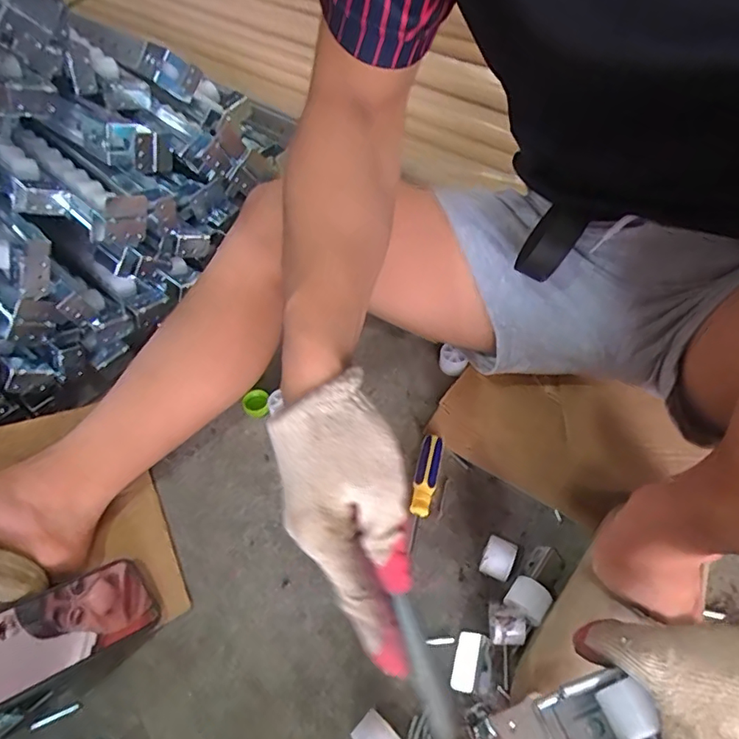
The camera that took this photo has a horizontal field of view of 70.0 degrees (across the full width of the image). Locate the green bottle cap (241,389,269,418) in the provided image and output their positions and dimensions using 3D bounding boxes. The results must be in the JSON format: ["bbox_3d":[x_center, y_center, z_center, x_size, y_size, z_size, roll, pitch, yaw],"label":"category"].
[{"bbox_3d":[-0.133,0.040,0.614,0.029,0.018,0.030,-2,52,2],"label":"green bottle cap"}]

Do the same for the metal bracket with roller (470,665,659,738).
[{"bbox_3d":[0.102,0.201,0.284,0.087,0.049,0.045,-15,53,-10],"label":"metal bracket with roller"}]

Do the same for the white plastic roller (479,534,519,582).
[{"bbox_3d":[0.117,0.178,0.487,0.027,0.035,0.034,21,56,18],"label":"white plastic roller"}]

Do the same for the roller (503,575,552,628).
[{"bbox_3d":[0.140,0.206,0.470,0.034,0.024,0.032,35,61,26],"label":"roller"}]

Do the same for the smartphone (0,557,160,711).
[{"bbox_3d":[-0.256,0.212,0.437,0.075,0.010,0.145,43,34,21],"label":"smartphone"}]

